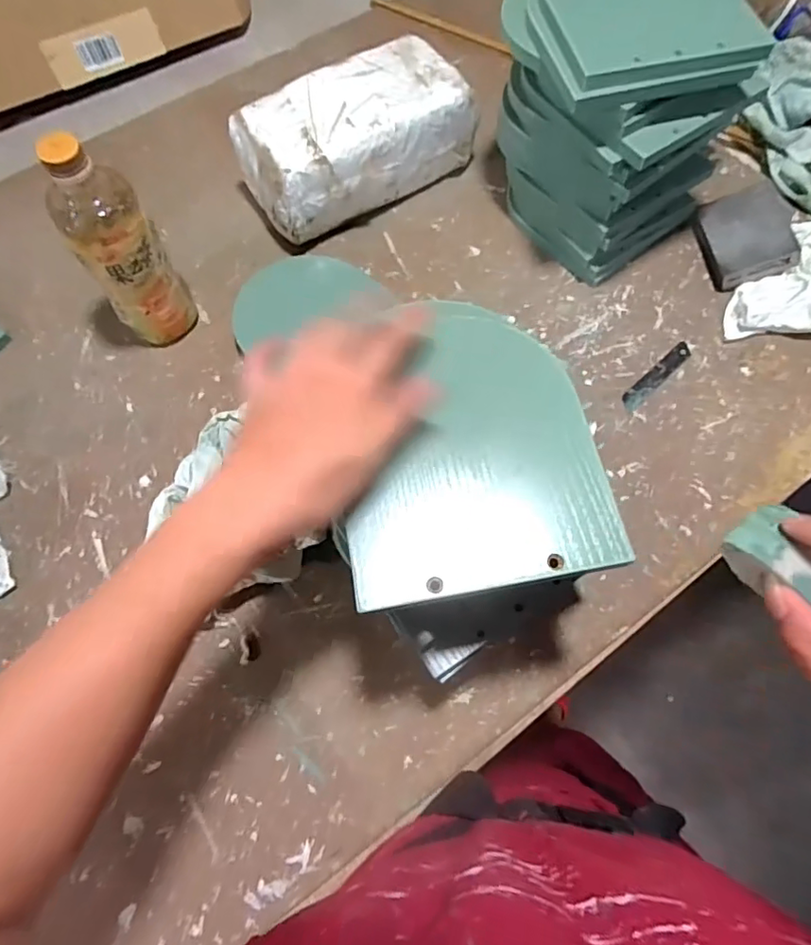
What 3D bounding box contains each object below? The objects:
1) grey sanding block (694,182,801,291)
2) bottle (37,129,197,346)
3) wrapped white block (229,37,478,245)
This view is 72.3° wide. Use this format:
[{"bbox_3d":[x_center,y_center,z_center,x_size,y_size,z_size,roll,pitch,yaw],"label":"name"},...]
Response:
[{"bbox_3d":[0.353,-0.249,0.580,0.076,0.029,0.112,-15,59,26],"label":"grey sanding block"},{"bbox_3d":[-0.253,-0.193,0.496,0.069,0.205,0.063,3,68,3],"label":"bottle"},{"bbox_3d":[-0.053,-0.358,0.609,0.247,0.111,0.117,-32,71,-11],"label":"wrapped white block"}]

